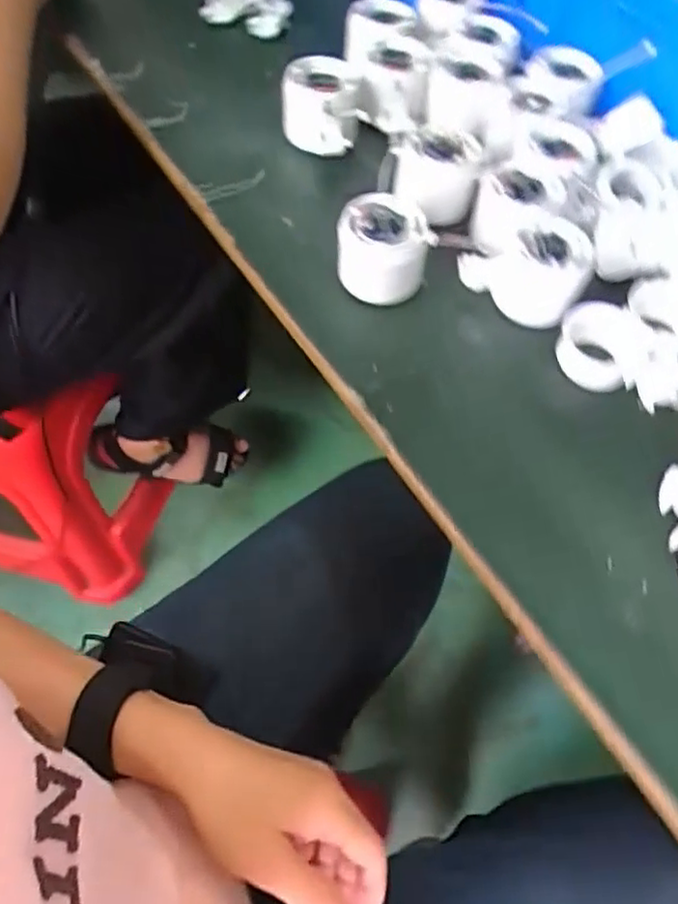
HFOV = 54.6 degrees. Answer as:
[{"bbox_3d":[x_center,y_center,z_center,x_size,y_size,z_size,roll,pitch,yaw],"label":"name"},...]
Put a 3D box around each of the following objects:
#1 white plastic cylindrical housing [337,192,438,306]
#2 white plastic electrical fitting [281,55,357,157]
[{"bbox_3d":[0.032,-0.141,0.456,0.061,0.051,0.058,1,60,-1],"label":"white plastic cylindrical housing"},{"bbox_3d":[-0.016,-0.280,0.532,0.060,0.054,0.068,-4,60,-4],"label":"white plastic electrical fitting"}]

